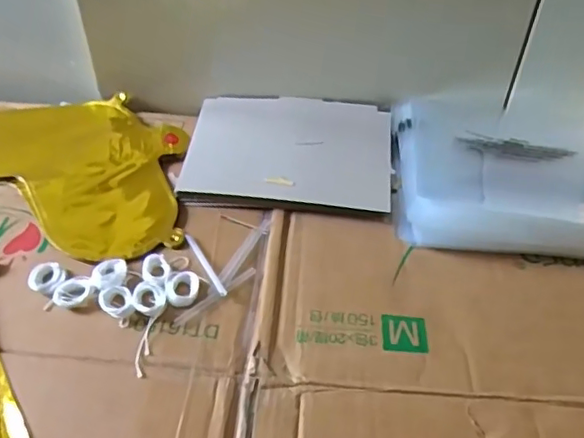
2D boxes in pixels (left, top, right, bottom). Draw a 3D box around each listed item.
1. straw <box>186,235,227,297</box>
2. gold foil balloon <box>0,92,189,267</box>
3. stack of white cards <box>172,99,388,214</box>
[{"bbox_3d":[-0.071,0.037,0.475,0.008,0.005,0.075,-20,47,-22],"label":"straw"},{"bbox_3d":[-0.301,-0.060,0.568,0.414,0.008,0.212,7,43,5],"label":"gold foil balloon"},{"bbox_3d":[-0.002,-0.073,0.591,0.201,0.014,0.175,4,43,2],"label":"stack of white cards"}]

